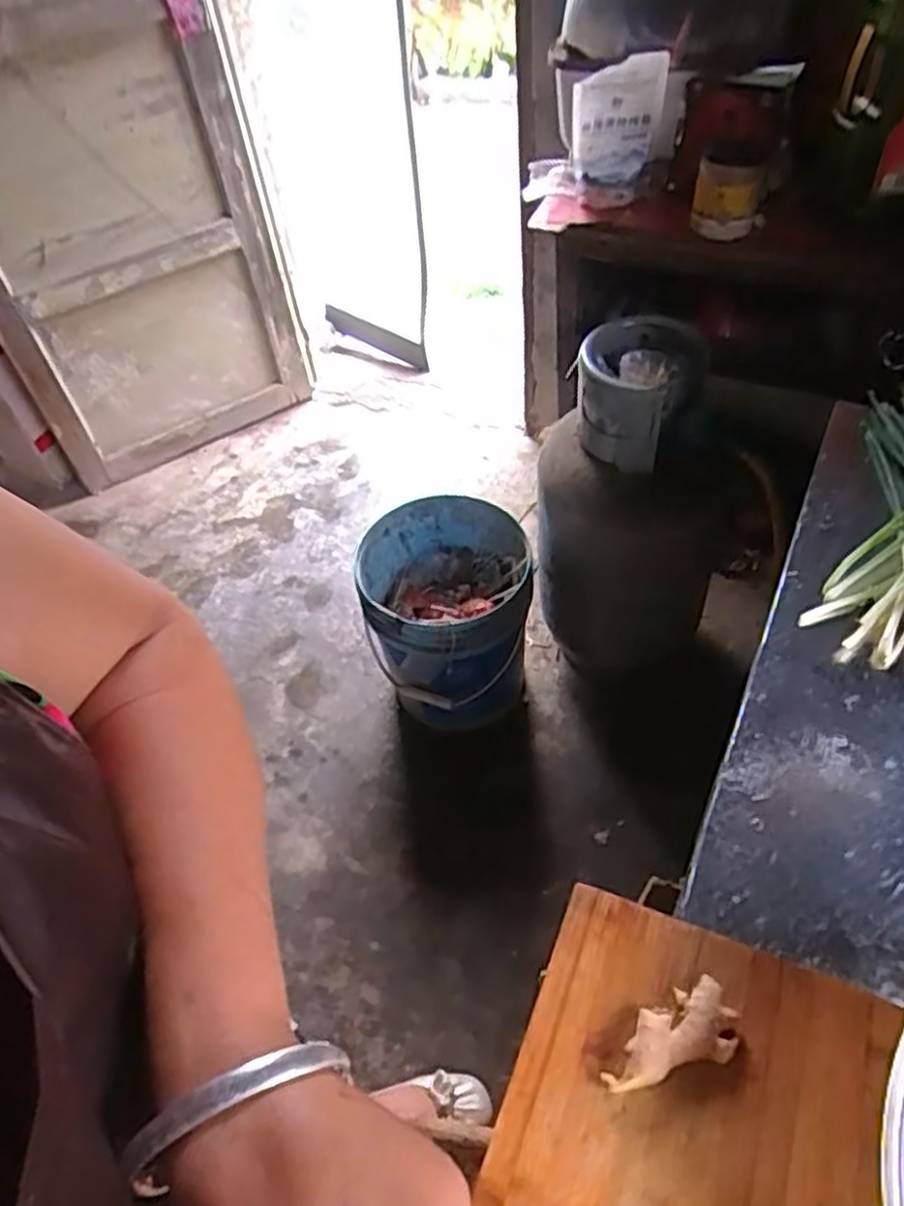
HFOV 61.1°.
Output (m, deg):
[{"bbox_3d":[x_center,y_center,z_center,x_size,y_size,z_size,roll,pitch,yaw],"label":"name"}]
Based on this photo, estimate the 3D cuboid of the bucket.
[{"bbox_3d":[-0.003,0.041,1.456,0.294,0.382,0.321,-3,51,4],"label":"bucket"}]

